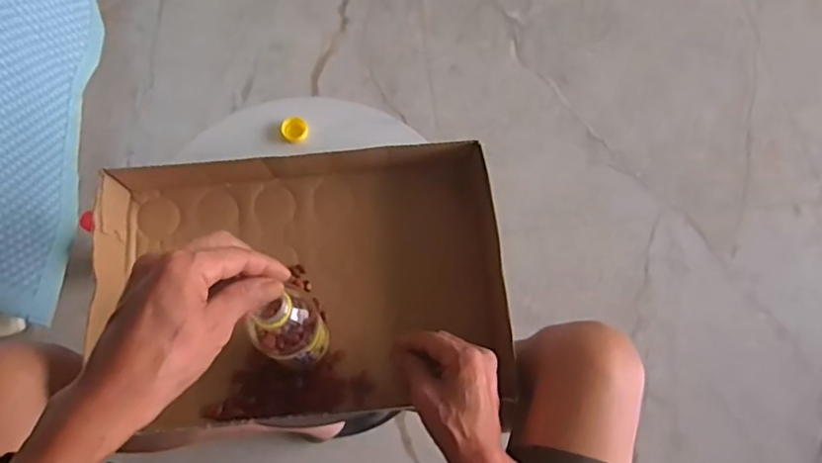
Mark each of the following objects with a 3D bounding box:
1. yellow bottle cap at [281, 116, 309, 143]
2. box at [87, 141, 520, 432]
[{"bbox_3d":[-0.146,-0.128,0.741,0.031,0.015,0.030,0,68,-1],"label":"yellow bottle cap"},{"bbox_3d":[-0.110,0.053,0.631,0.414,0.081,0.270,-3,68,-2],"label":"box"}]

